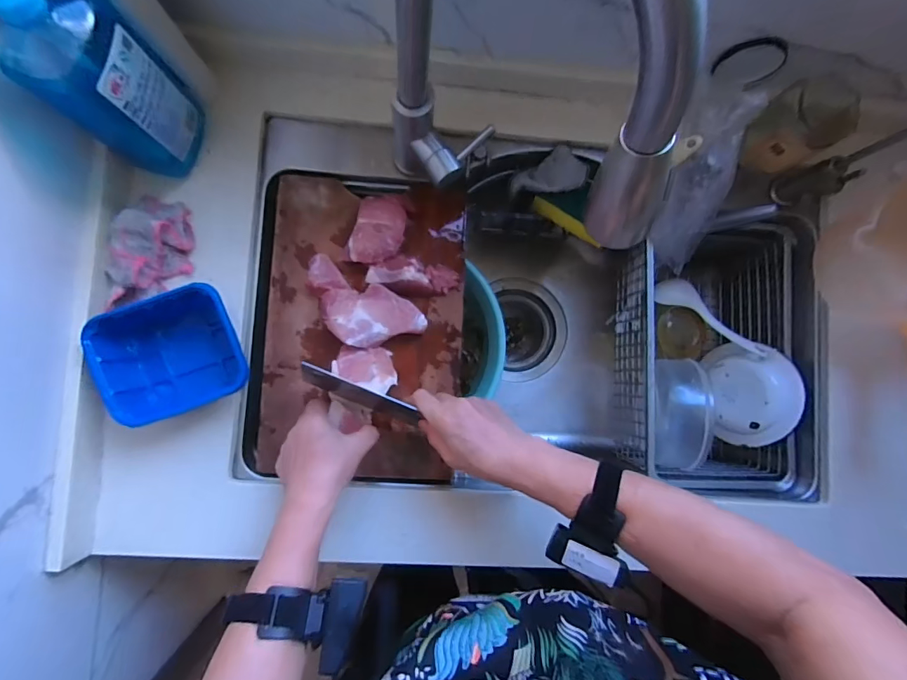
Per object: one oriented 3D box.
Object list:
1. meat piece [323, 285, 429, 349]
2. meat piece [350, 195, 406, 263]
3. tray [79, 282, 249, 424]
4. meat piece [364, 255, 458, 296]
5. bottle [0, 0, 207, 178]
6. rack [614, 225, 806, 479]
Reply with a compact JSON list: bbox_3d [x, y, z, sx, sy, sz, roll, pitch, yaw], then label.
[{"bbox_3d":[-0.098,-0.029,0.535,0.120,0.033,0.070,-6,87,-7],"label":"meat piece"},{"bbox_3d":[-0.093,-0.134,0.543,0.059,0.031,0.082,14,85,-5],"label":"meat piece"},{"bbox_3d":[-0.310,0.017,0.489,0.146,0.075,0.121,-21,89,-7],"label":"tray"},{"bbox_3d":[-0.049,-0.078,0.543,0.110,0.031,0.044,12,85,-6],"label":"meat piece"},{"bbox_3d":[-0.321,-0.246,0.396,0.070,0.252,0.098,31,83,-4],"label":"bottle"},{"bbox_3d":[0.373,0.013,0.665,0.218,0.163,0.372,2,86,-6],"label":"rack"}]

